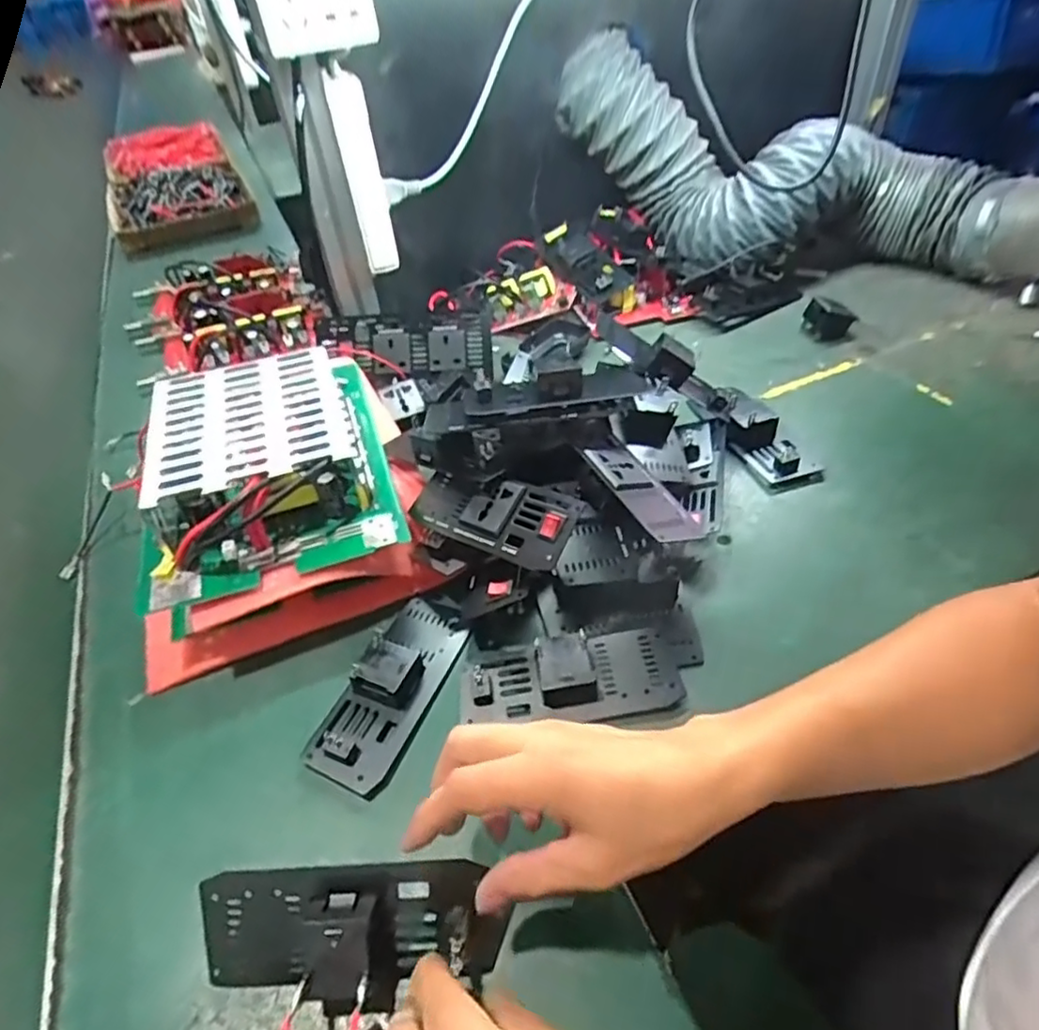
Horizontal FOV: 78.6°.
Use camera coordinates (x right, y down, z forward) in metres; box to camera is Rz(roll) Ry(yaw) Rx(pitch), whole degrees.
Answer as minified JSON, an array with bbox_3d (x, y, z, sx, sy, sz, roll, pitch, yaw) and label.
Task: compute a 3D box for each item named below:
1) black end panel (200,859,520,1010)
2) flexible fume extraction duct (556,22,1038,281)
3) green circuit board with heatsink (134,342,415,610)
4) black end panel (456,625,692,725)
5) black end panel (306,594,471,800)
[{"bbox_3d":[-0.085,0.205,0.308,0.142,0.029,0.061,-2,88,0],"label":"black end panel"},{"bbox_3d":[0.377,-0.352,0.683,0.653,0.236,0.195,20,50,25],"label":"flexible fume extraction duct"},{"bbox_3d":[-0.198,-0.052,0.493,0.177,0.057,0.224,-17,45,-10],"label":"green circuit board with heatsink"},{"bbox_3d":[0.032,0.101,0.416,0.140,0.027,0.060,-4,44,2],"label":"black end panel"},{"bbox_3d":[-0.085,0.107,0.423,0.059,0.020,0.142,12,47,19],"label":"black end panel"}]

